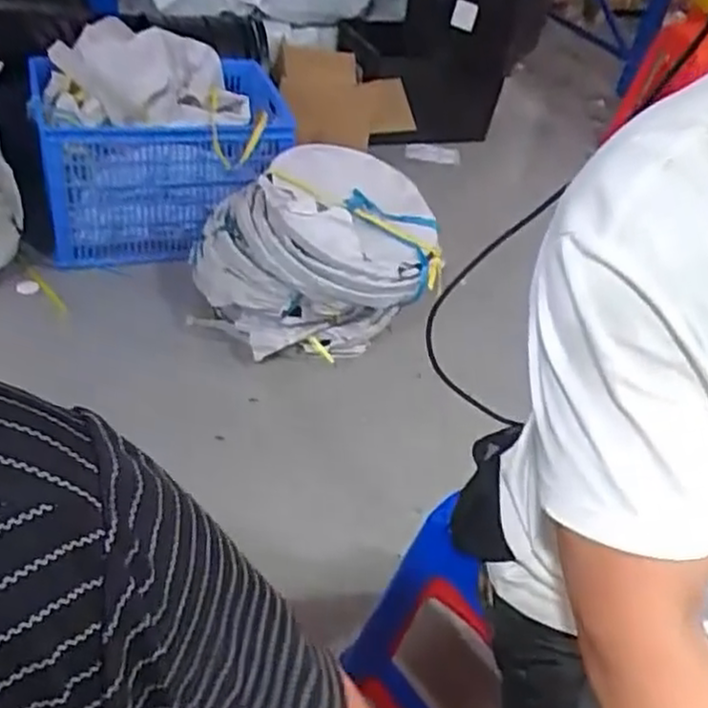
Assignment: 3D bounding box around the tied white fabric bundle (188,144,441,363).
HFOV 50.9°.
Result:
[{"bbox_3d":[-0.091,-0.252,1.915,0.605,0.376,0.486,7,40,-4],"label":"tied white fabric bundle"}]

